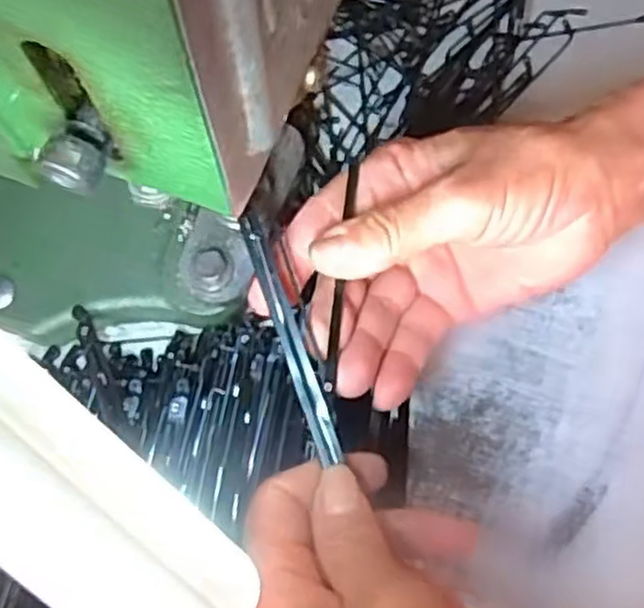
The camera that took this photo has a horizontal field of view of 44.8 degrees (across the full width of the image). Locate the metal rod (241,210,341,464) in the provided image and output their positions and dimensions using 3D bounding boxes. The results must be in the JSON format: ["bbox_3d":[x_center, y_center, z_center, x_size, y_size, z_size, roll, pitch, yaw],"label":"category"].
[{"bbox_3d":[-0.011,0.010,0.265,0.008,0.005,0.088,-19,78,-5],"label":"metal rod"}]

